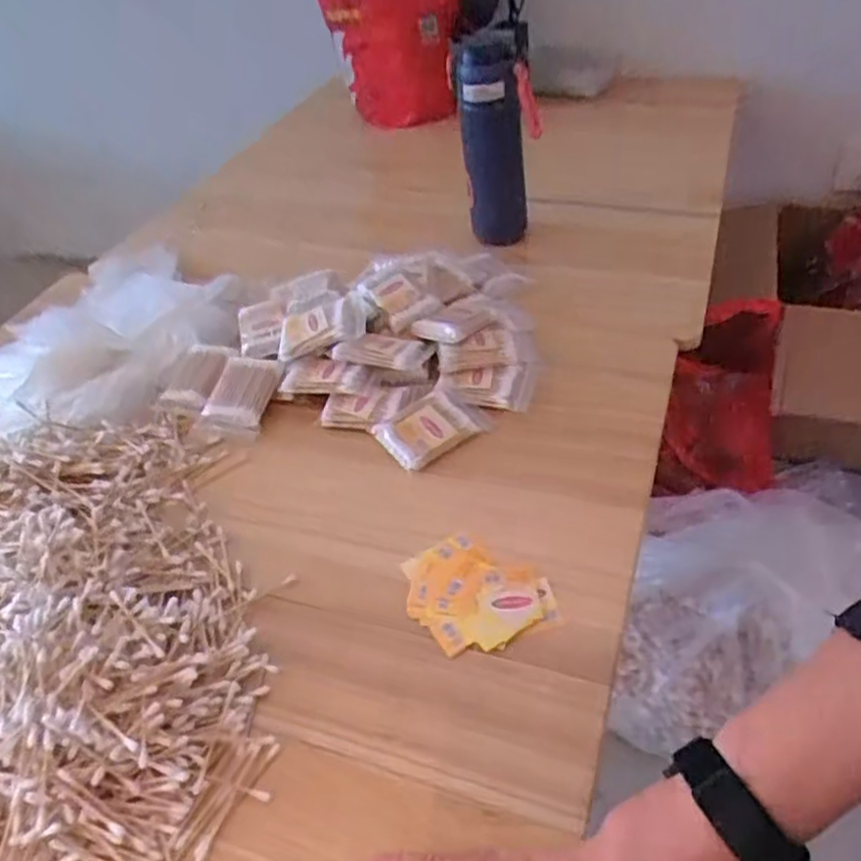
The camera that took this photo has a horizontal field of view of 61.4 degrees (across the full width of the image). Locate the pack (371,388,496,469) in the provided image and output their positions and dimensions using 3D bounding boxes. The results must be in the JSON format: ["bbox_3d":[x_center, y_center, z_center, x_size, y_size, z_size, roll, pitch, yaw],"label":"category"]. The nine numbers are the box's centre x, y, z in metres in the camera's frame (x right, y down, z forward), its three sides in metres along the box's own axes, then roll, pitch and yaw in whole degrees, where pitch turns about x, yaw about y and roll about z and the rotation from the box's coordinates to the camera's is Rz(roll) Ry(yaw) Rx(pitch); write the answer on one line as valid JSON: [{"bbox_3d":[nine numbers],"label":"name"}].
[{"bbox_3d":[0.000,-0.002,0.642,0.091,0.025,0.061,-32,48,-25],"label":"pack"}]

